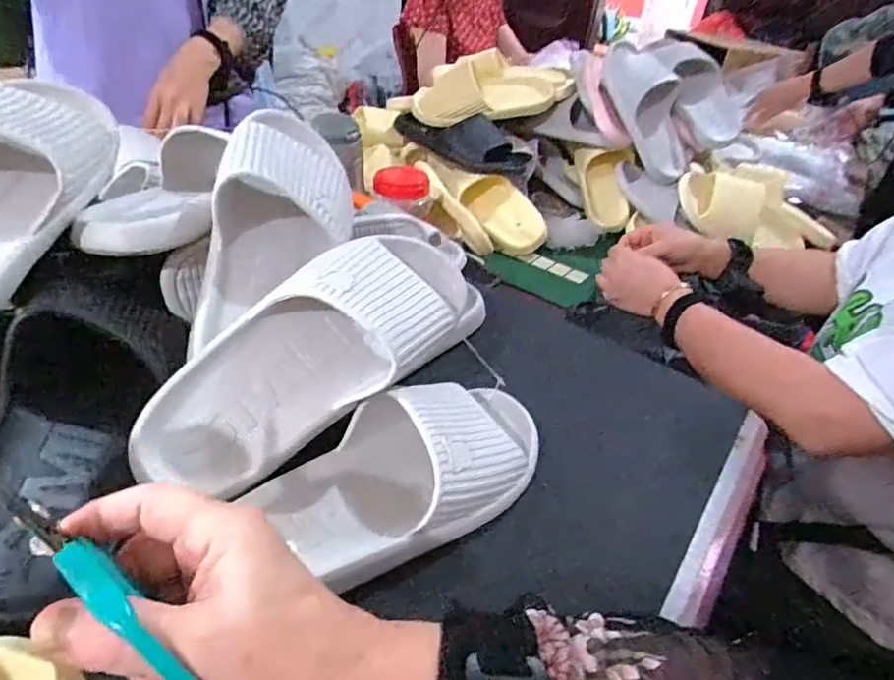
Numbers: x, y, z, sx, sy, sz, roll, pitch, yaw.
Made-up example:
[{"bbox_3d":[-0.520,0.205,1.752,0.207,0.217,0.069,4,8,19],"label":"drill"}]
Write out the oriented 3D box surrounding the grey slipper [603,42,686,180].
[{"bbox_3d":[0.376,-0.425,1.026,0.078,0.269,0.101,-29,8,-40],"label":"grey slipper"}]

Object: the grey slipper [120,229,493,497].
[{"bbox_3d":[-0.085,0.011,0.391,0.264,0.090,0.109,-36,51,-19],"label":"grey slipper"}]

